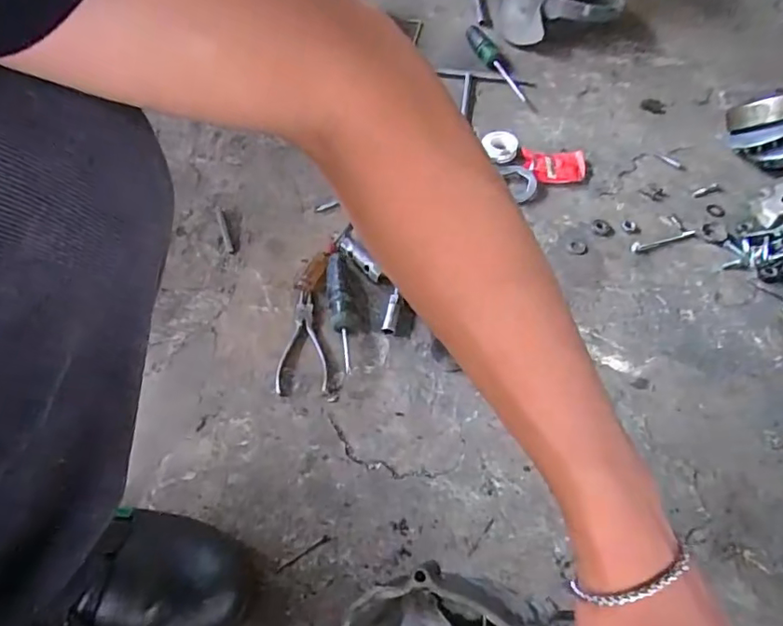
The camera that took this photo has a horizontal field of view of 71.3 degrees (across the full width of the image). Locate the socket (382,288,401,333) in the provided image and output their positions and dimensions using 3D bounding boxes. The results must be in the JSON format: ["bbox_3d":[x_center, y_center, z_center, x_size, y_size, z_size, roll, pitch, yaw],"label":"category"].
[{"bbox_3d":[0.001,0.002,0.620,0.014,0.012,0.048,11,75,7],"label":"socket"}]

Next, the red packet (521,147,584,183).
[{"bbox_3d":[0.228,-0.206,0.766,0.088,0.024,0.045,-1,55,-1],"label":"red packet"}]

